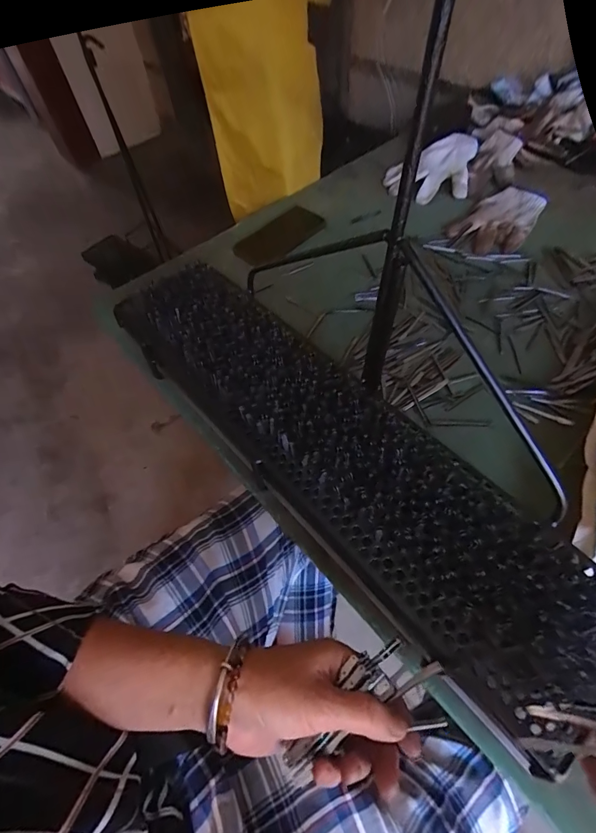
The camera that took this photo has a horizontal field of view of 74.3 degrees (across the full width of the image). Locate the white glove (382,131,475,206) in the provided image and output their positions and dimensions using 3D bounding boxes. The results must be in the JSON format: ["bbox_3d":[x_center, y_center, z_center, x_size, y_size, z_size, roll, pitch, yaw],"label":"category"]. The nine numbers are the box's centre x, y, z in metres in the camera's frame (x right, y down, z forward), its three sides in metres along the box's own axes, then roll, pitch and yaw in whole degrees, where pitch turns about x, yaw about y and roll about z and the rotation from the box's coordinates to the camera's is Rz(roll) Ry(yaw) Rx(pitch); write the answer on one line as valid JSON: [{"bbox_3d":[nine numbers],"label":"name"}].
[{"bbox_3d":[0.255,-0.462,0.732,0.178,0.049,0.126,-9,57,-2],"label":"white glove"}]

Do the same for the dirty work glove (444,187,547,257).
[{"bbox_3d":[0.340,-0.330,0.664,0.112,0.025,0.176,38,67,24],"label":"dirty work glove"}]

